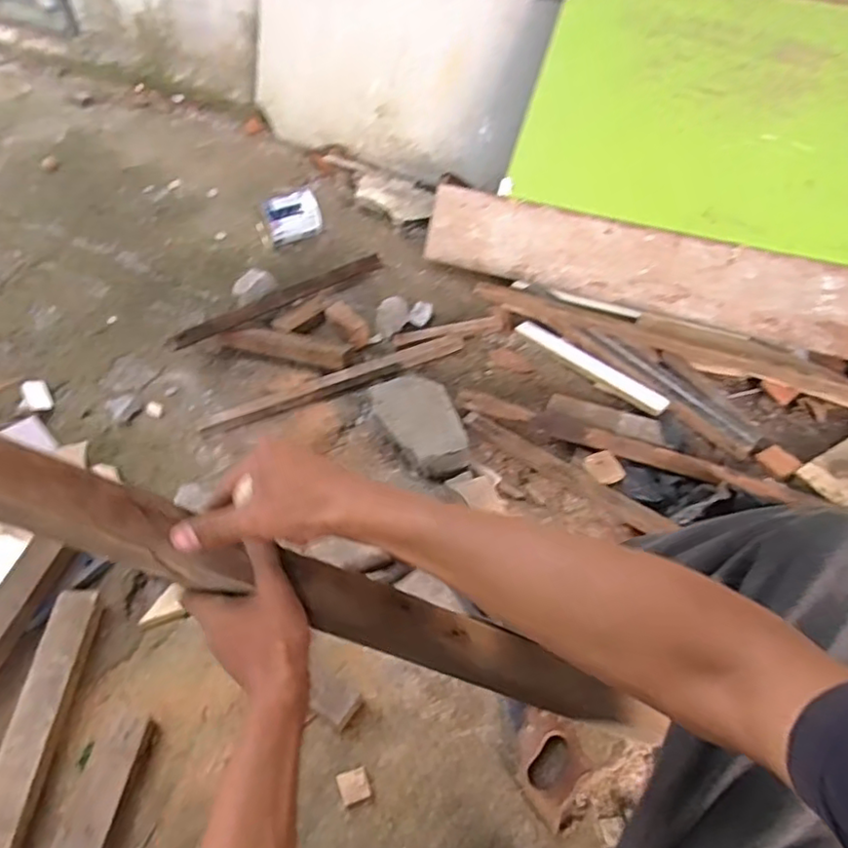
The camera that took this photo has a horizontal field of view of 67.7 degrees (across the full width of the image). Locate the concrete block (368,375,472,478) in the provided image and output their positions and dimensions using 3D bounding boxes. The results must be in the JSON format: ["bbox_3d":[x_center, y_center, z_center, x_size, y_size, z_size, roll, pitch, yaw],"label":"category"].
[{"bbox_3d":[-0.010,-0.002,1.161,0.133,0.096,0.207,-20,53,-17],"label":"concrete block"}]

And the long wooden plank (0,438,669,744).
[{"bbox_3d":[-0.160,0.100,0.472,0.915,0.046,0.048,27,47,-21],"label":"long wooden plank"}]

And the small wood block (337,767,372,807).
[{"bbox_3d":[-0.089,0.461,0.805,0.036,0.016,0.036,-17,52,-15],"label":"small wood block"}]

